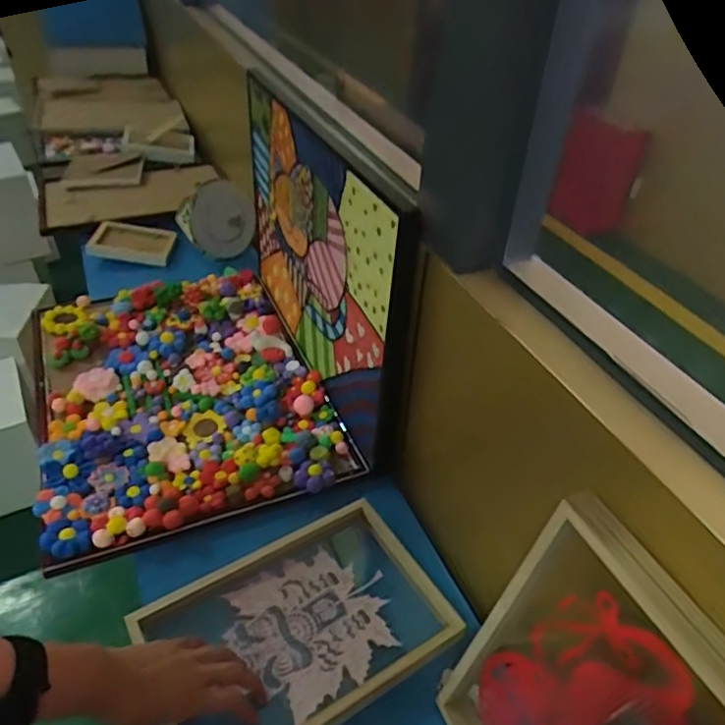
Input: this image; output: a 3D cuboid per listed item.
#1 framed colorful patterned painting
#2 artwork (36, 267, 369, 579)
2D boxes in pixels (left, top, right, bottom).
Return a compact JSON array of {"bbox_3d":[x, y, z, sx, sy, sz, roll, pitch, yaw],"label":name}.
[{"bbox_3d":[-0.078,-0.159,0.907,0.039,0.367,0.592,-15,43,-20],"label":"framed colorful patterned painting"},{"bbox_3d":[-0.289,0.030,0.948,0.403,0.043,0.558,-15,43,-20],"label":"artwork"}]

